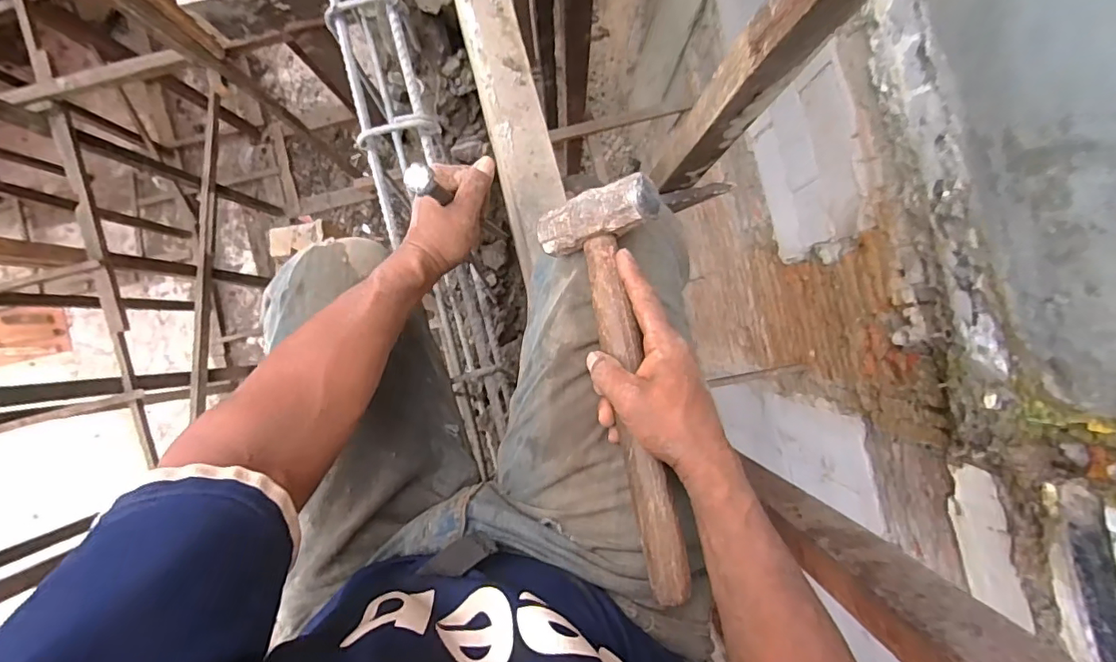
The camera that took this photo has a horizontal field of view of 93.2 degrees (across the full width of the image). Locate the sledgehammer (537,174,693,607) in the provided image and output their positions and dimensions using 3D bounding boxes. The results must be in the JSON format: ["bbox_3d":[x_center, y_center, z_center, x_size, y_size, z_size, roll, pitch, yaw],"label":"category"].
[{"bbox_3d":[0.053,0.043,0.398,0.086,0.055,0.305,-10,83,1],"label":"sledgehammer"}]

